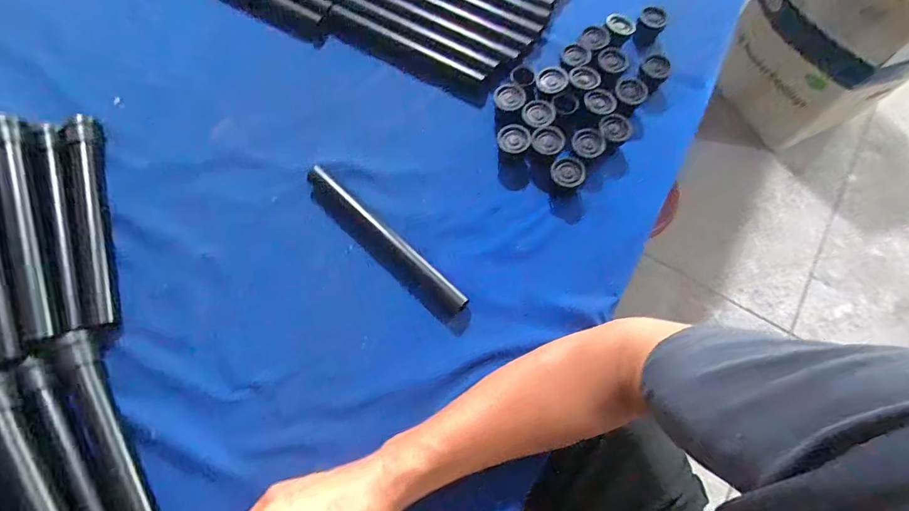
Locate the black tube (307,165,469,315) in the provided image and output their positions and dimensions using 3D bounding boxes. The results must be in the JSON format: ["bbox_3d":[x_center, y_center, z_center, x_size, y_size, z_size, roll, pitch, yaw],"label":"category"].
[{"bbox_3d":[-0.074,-0.017,0.436,0.218,0.026,0.023,41,75,14],"label":"black tube"}]

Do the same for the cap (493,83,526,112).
[{"bbox_3d":[0.062,-0.176,0.478,0.035,0.022,0.035,10,70,3],"label":"cap"}]

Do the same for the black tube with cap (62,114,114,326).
[{"bbox_3d":[-0.383,-0.044,0.434,0.026,0.025,0.240,-18,71,-7],"label":"black tube with cap"}]

